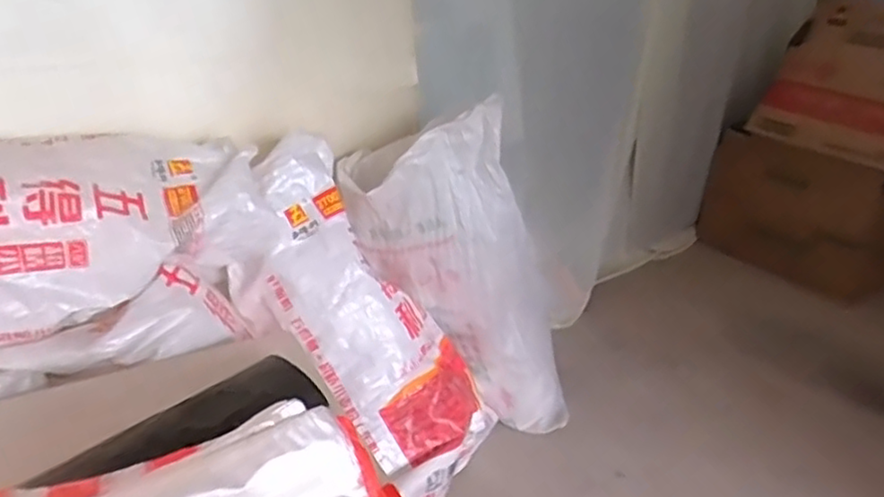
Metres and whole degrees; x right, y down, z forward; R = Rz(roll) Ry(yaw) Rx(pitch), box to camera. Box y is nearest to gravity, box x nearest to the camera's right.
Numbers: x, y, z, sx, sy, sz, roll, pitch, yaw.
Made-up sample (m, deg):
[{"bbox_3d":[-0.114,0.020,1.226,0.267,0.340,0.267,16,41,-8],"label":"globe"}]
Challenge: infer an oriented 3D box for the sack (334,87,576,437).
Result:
[{"bbox_3d":[0.079,0.085,1.347,0.344,0.719,0.148,-22,24,10],"label":"sack"}]

